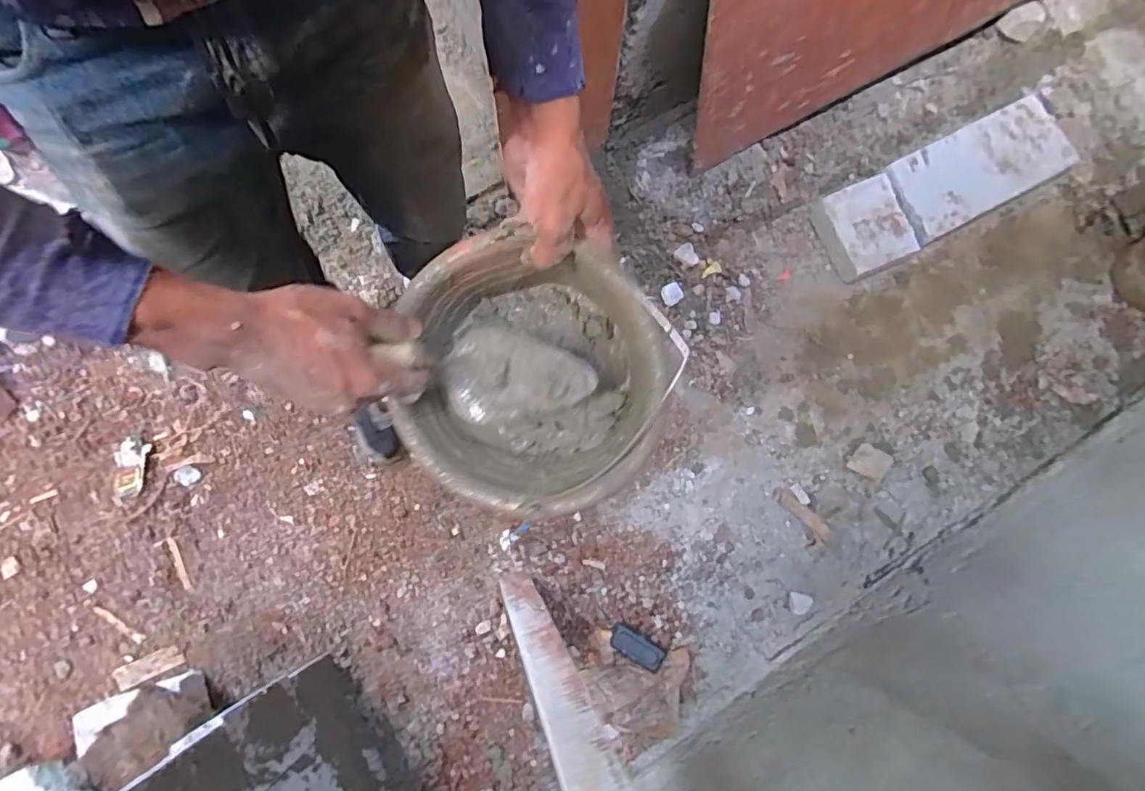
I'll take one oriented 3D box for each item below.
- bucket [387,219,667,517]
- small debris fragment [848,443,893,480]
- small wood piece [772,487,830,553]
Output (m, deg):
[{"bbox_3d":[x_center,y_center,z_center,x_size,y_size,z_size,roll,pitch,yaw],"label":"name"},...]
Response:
[{"bbox_3d":[-0.029,-0.023,0.544,0.242,0.153,0.242,2,96,15],"label":"bucket"},{"bbox_3d":[0.629,0.140,1.172,0.067,0.027,0.061,35,79,6],"label":"small debris fragment"},{"bbox_3d":[0.470,0.251,1.150,0.060,0.011,0.137,-33,66,-8],"label":"small wood piece"}]

